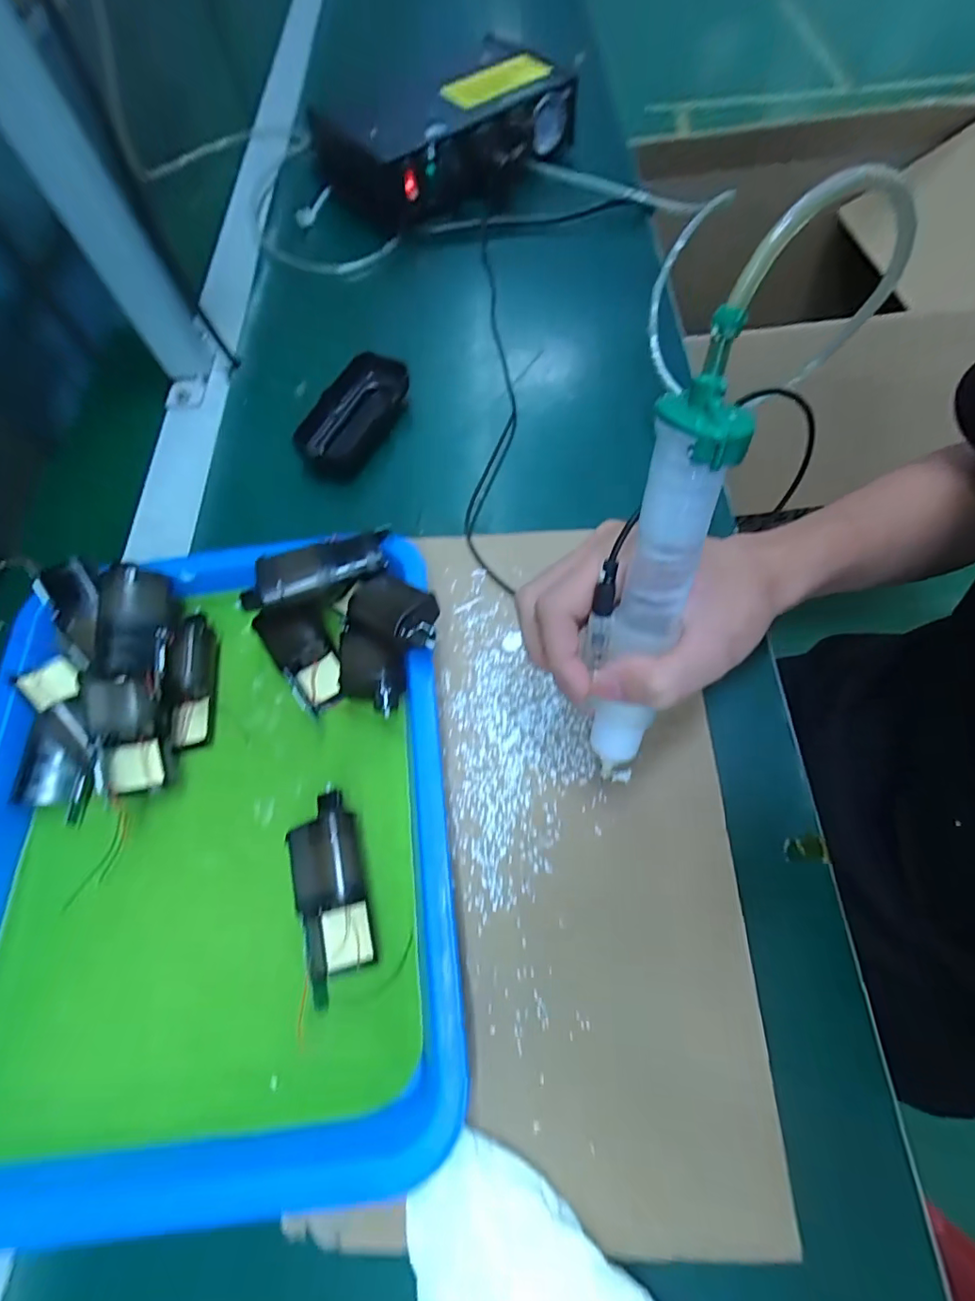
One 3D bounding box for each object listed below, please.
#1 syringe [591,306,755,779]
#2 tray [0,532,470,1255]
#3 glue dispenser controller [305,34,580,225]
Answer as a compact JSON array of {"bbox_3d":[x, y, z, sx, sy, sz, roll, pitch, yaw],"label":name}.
[{"bbox_3d":[0.063,-0.019,0.214,0.030,0.193,0.029,8,39,6],"label":"syringe"},{"bbox_3d":[-0.154,0.087,0.290,0.261,0.039,0.321,-7,66,-1],"label":"tray"},{"bbox_3d":[-0.046,-0.519,0.534,0.243,0.080,0.139,-36,68,-12],"label":"glue dispenser controller"}]

